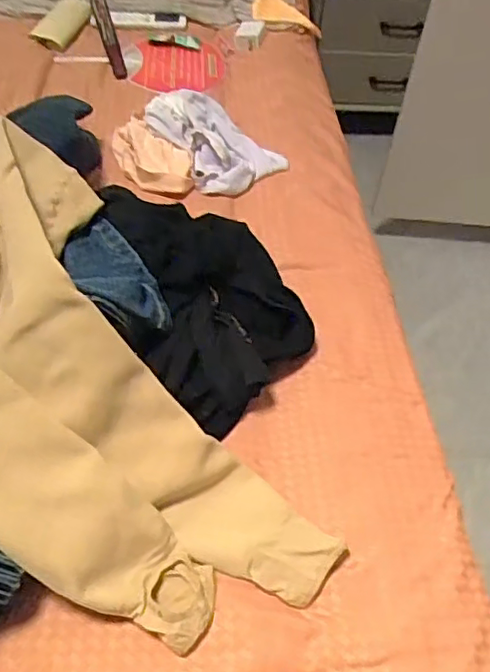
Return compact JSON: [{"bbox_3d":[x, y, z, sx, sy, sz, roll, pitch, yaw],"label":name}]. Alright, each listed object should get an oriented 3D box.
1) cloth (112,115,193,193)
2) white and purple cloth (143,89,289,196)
[{"bbox_3d":[-0.142,-0.273,0.924,0.083,0.035,0.167,-27,57,-25],"label":"cloth"},{"bbox_3d":[-0.055,-0.321,0.969,0.169,0.044,0.232,-33,60,-28],"label":"white and purple cloth"}]

